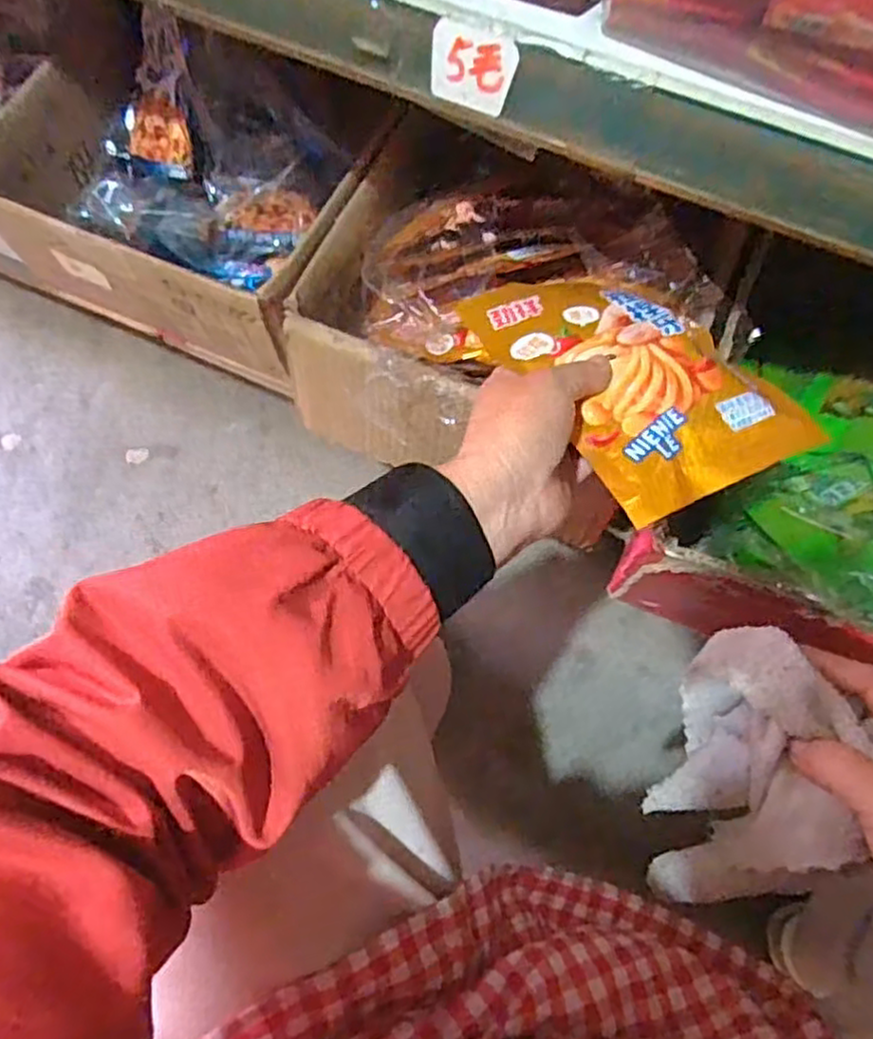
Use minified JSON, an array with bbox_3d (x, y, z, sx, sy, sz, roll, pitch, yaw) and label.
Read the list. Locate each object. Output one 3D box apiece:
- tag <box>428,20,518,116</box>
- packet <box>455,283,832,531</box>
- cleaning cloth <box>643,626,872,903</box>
[{"bbox_3d":[0.017,-0.223,0.351,0.043,0.036,0.004,26,54,8],"label":"tag"},{"bbox_3d":[0.100,-0.080,0.376,0.106,0.018,0.168,-25,56,-15],"label":"packet"},{"bbox_3d":[0.160,0.130,0.364,0.065,0.142,0.125,0,71,-1],"label":"cleaning cloth"}]

